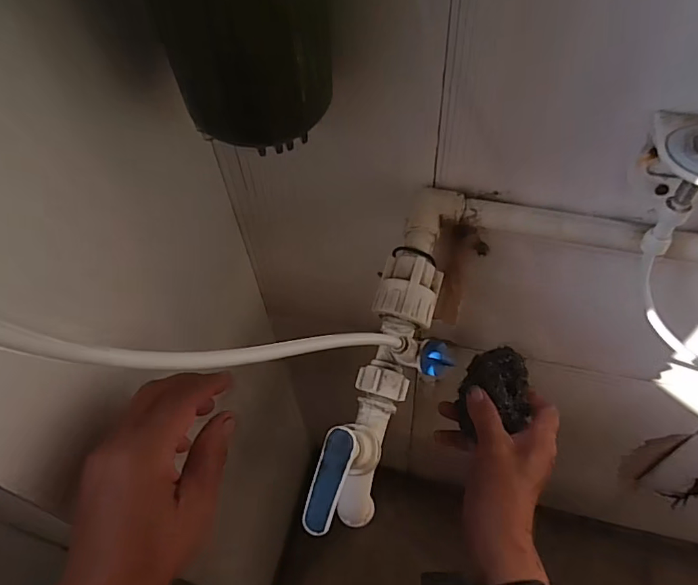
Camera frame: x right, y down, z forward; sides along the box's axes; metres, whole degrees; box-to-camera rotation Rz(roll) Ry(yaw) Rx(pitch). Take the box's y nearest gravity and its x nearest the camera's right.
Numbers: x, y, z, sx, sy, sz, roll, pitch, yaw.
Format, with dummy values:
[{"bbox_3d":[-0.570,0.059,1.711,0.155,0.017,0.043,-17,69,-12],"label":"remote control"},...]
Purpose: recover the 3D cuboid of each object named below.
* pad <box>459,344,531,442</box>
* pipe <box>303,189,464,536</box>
[{"bbox_3d":[0.133,0.087,0.435,0.059,0.038,0.073,12,53,13],"label":"pad"},{"bbox_3d":[0.035,0.035,0.309,0.053,0.066,0.226,15,69,15],"label":"pipe"}]

